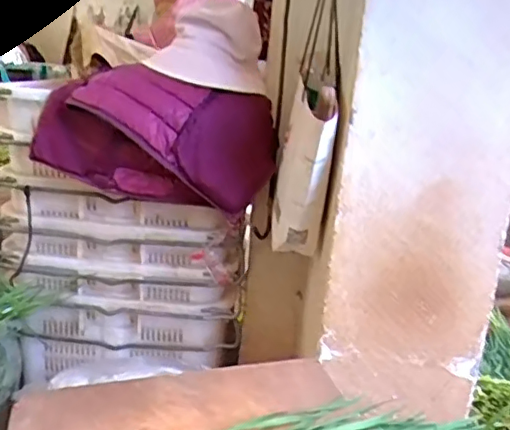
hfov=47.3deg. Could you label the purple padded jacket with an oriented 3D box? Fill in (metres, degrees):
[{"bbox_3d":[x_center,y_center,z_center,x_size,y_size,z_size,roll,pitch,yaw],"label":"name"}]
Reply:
[{"bbox_3d":[-0.171,-0.136,1.040,0.394,0.201,0.189,9,15,10],"label":"purple padded jacket"}]

